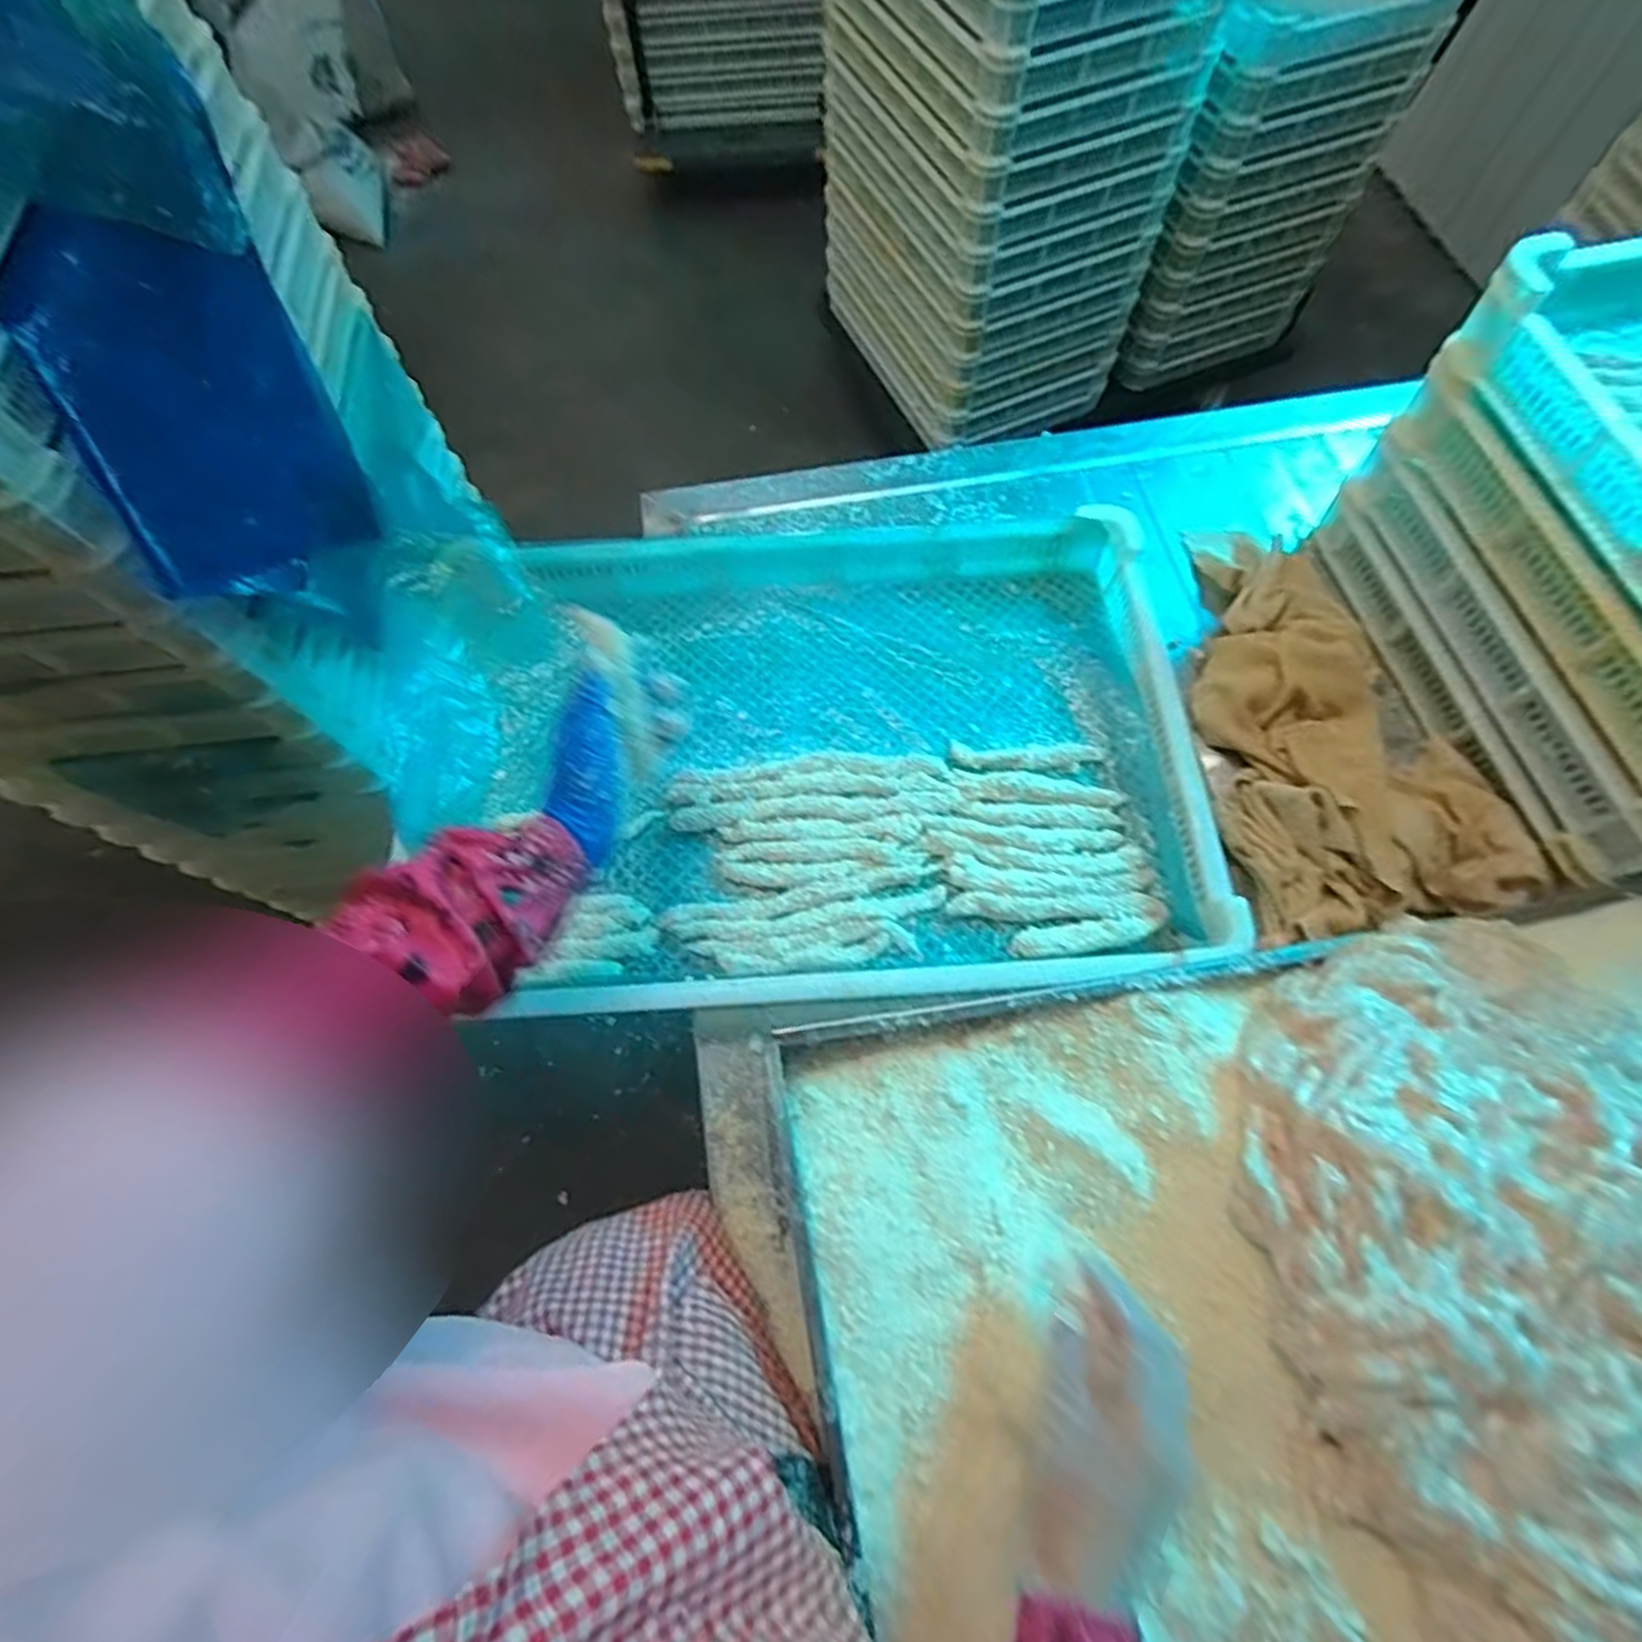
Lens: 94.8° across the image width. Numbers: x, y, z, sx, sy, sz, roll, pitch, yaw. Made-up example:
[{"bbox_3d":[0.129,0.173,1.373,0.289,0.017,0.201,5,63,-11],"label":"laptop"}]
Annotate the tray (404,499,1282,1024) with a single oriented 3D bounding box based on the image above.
[{"bbox_3d":[-0.016,-0.068,0.593,0.588,0.056,0.415,-5,69,0],"label":"tray"}]

